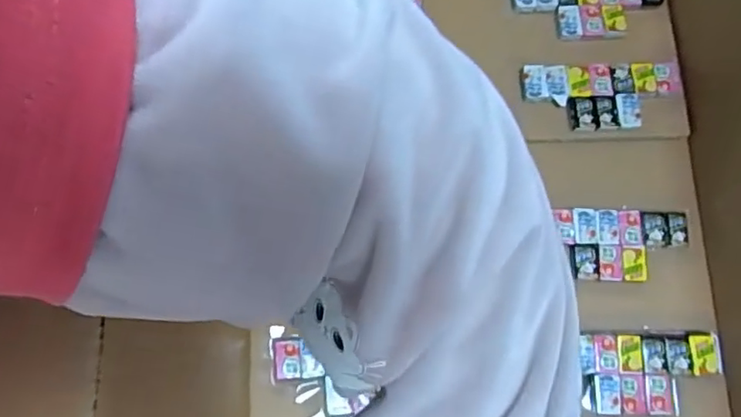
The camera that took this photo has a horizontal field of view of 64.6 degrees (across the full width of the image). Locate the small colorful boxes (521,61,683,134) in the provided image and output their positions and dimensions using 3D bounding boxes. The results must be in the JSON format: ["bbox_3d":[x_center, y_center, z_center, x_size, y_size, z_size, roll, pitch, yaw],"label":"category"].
[{"bbox_3d":[0.177,-0.085,0.444,0.118,0.008,0.050,-3,78,-1],"label":"small colorful boxes"}]

